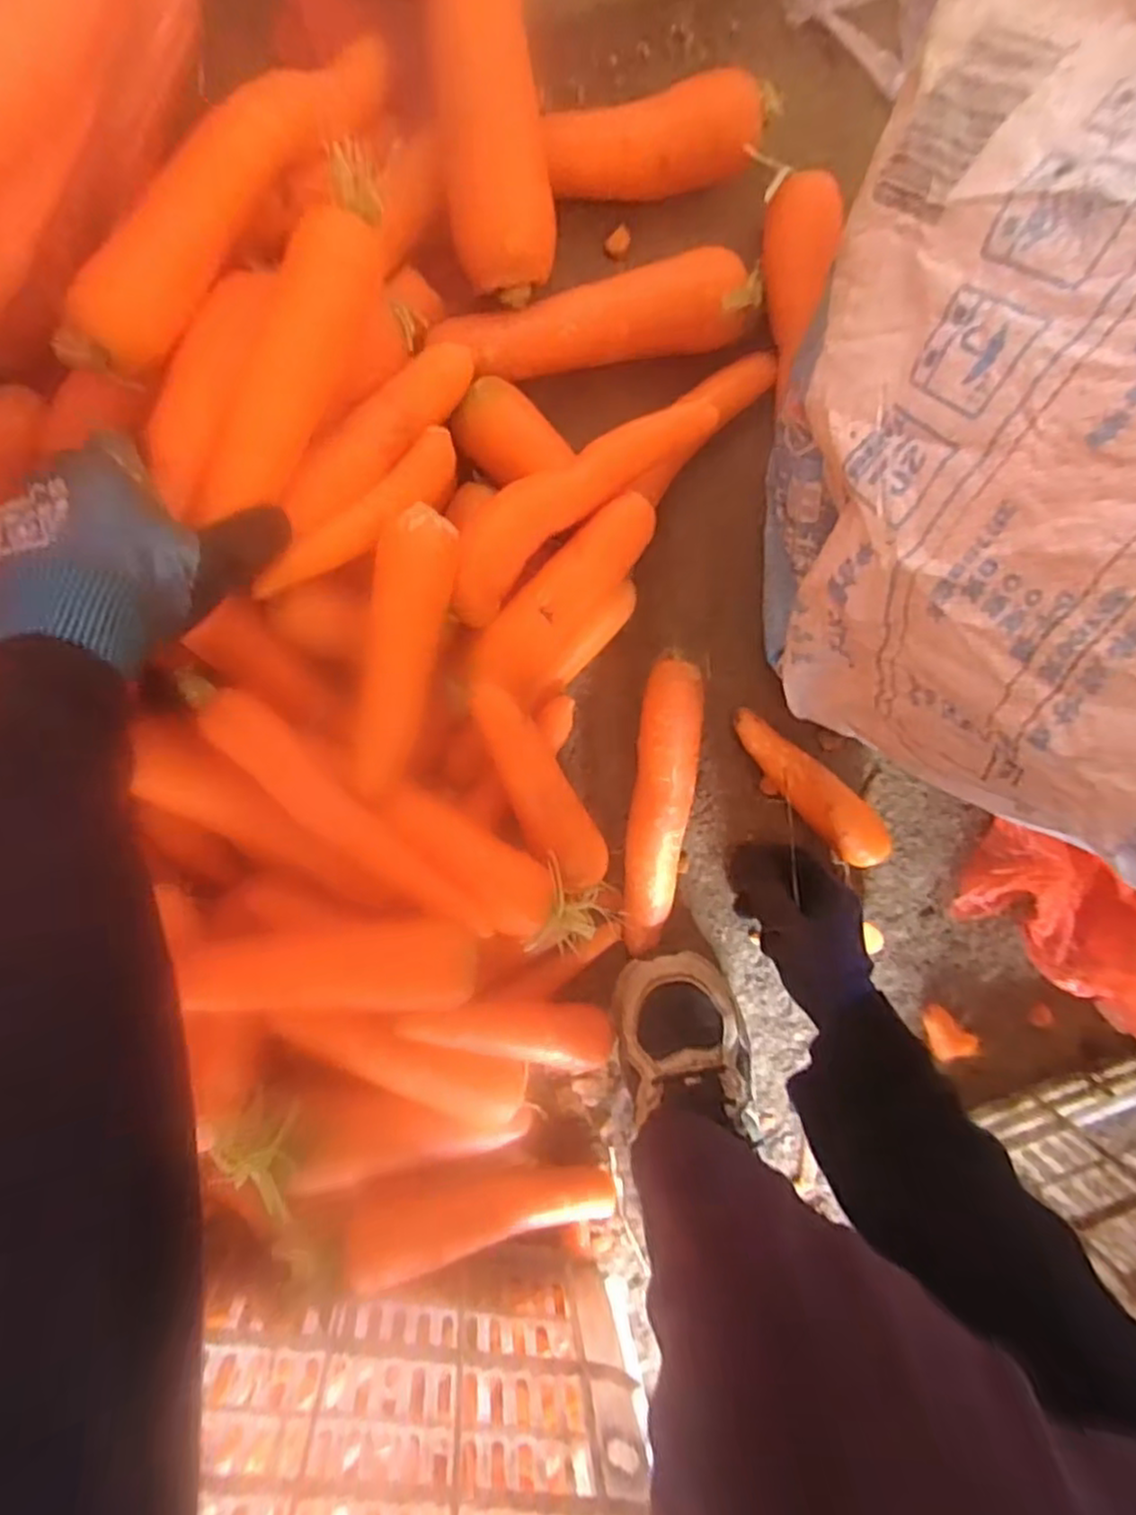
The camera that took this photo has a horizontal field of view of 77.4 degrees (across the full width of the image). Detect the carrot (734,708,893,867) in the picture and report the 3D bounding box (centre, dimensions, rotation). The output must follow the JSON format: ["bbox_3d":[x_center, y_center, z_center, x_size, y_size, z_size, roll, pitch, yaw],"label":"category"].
[{"bbox_3d":[0.178,0.025,0.529,0.149,0.039,0.039,40,90,-9],"label":"carrot"}]

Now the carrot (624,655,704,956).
[{"bbox_3d":[0.065,0.037,0.516,0.042,0.043,0.211,4,95,-7],"label":"carrot"}]

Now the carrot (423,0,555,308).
[{"bbox_3d":[-0.047,-0.386,0.409,0.062,0.060,0.196,-8,97,-6],"label":"carrot"}]

